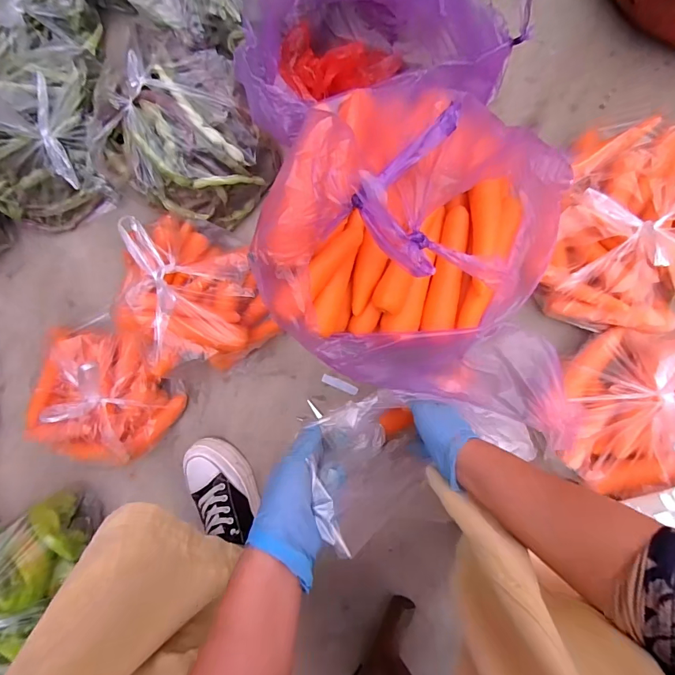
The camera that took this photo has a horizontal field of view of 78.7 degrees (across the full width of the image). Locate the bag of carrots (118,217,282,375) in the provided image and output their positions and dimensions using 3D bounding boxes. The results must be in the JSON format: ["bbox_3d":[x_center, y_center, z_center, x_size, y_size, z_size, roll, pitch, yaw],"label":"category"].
[{"bbox_3d":[-0.223,-0.063,0.614,0.212,0.137,0.226,-34,85,7],"label":"bag of carrots"}]

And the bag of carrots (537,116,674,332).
[{"bbox_3d":[0.396,-0.140,0.539,0.231,0.102,0.259,14,92,8],"label":"bag of carrots"}]

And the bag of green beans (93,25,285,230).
[{"bbox_3d":[-0.233,-0.306,0.616,0.227,0.137,0.271,-41,84,6],"label":"bag of green beans"}]

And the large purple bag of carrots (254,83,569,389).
[{"bbox_3d":[0.069,-0.072,0.391,0.232,0.193,0.235,29,94,8],"label":"large purple bag of carrots"}]

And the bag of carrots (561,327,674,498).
[{"bbox_3d":[0.399,0.093,0.487,0.215,0.111,0.195,0,90,8],"label":"bag of carrots"}]

